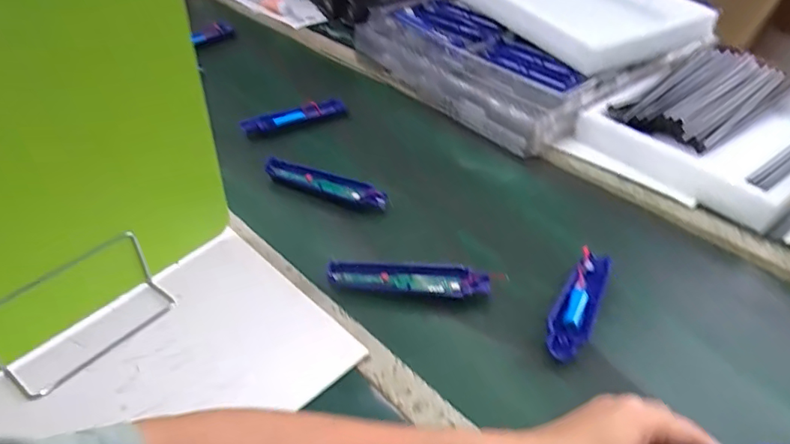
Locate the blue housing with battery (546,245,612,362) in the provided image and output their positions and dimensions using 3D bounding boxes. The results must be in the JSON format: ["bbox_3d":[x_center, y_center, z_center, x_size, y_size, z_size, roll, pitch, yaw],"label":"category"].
[{"bbox_3d":[0.191,0.084,0.568,0.039,0.026,0.163,20,42,20],"label":"blue housing with battery"}]

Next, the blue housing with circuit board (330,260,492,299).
[{"bbox_3d":[0.014,0.059,0.589,0.169,0.026,0.032,6,40,5],"label":"blue housing with circuit board"}]

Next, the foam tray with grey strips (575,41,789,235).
[{"bbox_3d":[0.496,-0.150,0.821,0.378,0.066,0.297,-30,49,-33],"label":"foam tray with grey strips"}]

